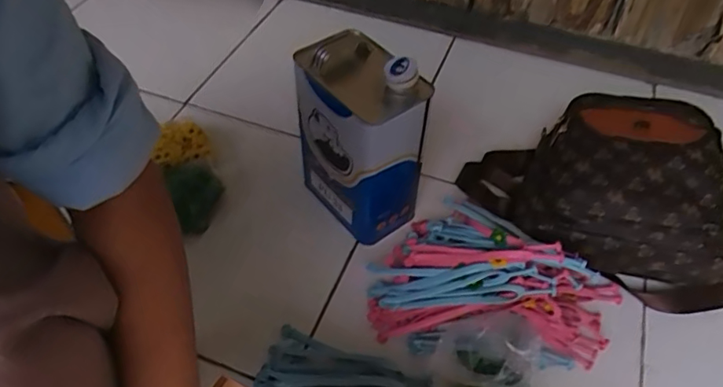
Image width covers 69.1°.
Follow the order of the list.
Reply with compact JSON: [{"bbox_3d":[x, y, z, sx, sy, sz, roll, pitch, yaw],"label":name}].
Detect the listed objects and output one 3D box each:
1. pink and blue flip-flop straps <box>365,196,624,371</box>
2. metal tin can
[{"bbox_3d":[0.177,0.108,0.670,0.311,0.098,0.215,16,52,11],"label":"pink and blue flip-flop straps"},{"bbox_3d":[-0.002,-0.074,0.720,0.106,0.247,0.165,-30,57,-24],"label":"metal tin can"}]

